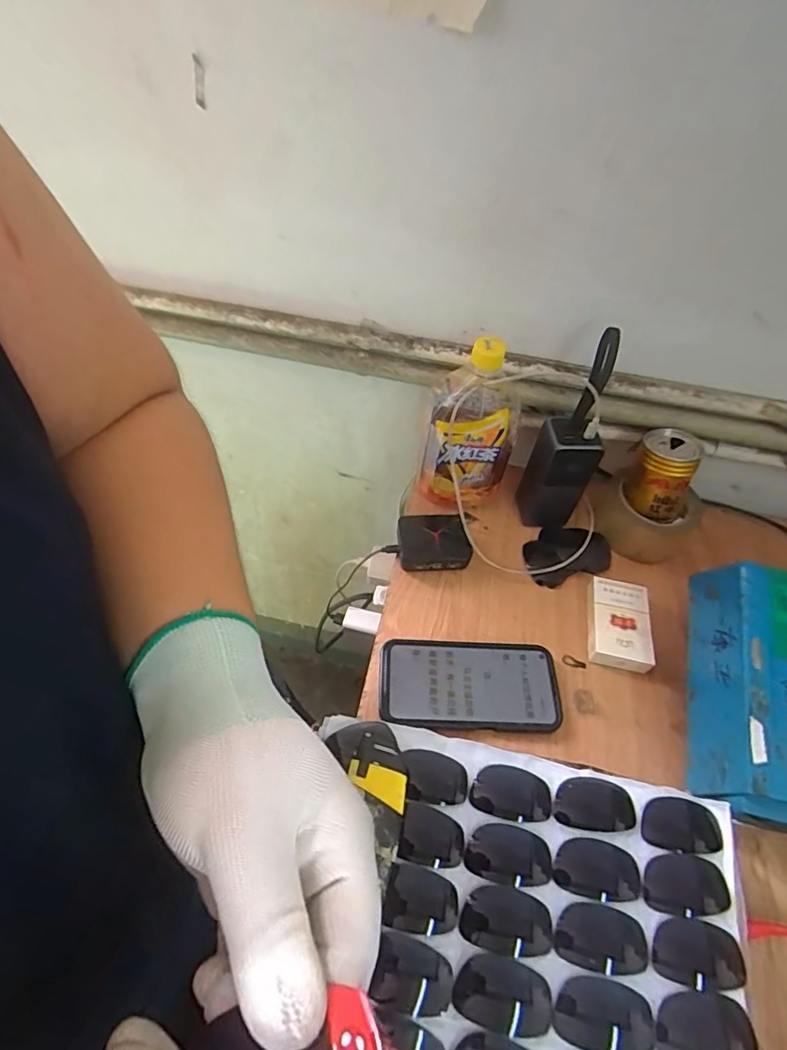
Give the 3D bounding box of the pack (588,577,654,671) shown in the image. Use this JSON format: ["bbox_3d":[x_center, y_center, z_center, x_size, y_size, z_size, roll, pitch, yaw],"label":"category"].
[{"bbox_3d":[0.227,0.102,0.545,0.061,0.030,0.090,13,52,6],"label":"pack"}]

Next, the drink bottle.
[{"bbox_3d":[0.085,-0.113,0.566,0.093,0.182,0.094,13,52,7],"label":"drink bottle"}]

